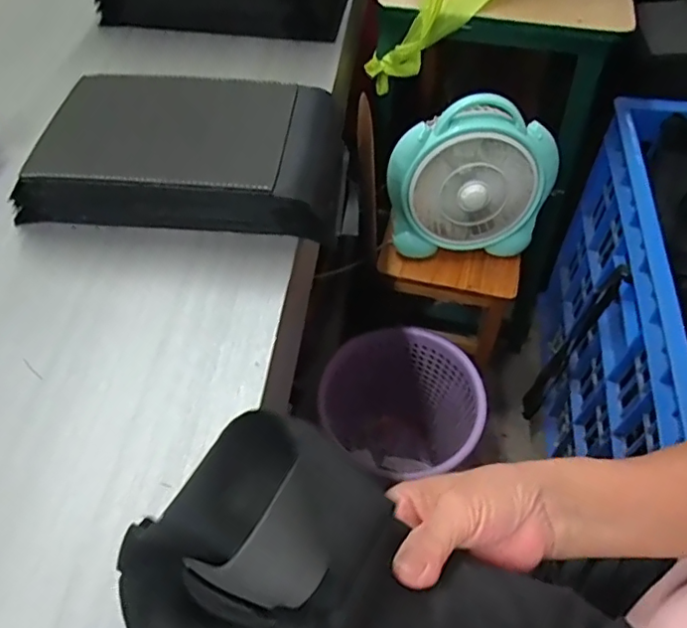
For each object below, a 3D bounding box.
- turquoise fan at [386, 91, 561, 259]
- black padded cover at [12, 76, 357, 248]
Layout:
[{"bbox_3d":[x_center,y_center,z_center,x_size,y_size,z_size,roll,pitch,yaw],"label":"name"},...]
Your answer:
[{"bbox_3d":[0.188,-0.194,0.851,0.238,0.219,0.093,7,54,4],"label":"turquoise fan"},{"bbox_3d":[-0.142,-0.151,0.551,0.316,0.085,0.166,5,54,3],"label":"black padded cover"}]

